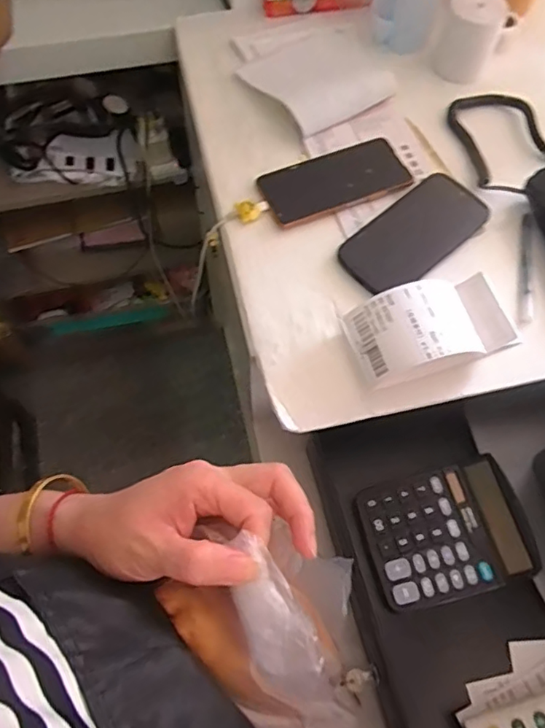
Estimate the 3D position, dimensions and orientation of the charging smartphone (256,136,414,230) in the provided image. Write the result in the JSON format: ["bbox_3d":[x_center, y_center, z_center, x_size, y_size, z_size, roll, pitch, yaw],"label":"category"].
[{"bbox_3d":[0.071,-0.204,0.610,0.164,0.006,0.079,-21,67,-11],"label":"charging smartphone"}]

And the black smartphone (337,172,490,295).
[{"bbox_3d":[0.151,-0.141,0.576,0.172,0.016,0.084,-38,66,-16],"label":"black smartphone"}]

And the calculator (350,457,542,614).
[{"bbox_3d":[0.164,0.160,0.524,0.143,0.032,0.115,-12,65,-8],"label":"calculator"}]

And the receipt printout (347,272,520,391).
[{"bbox_3d":[0.154,-0.035,0.516,0.161,0.053,0.080,-16,66,-9],"label":"receipt printout"}]

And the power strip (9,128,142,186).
[{"bbox_3d":[-0.340,-0.360,0.965,0.223,0.042,0.093,-9,98,-15],"label":"power strip"}]

